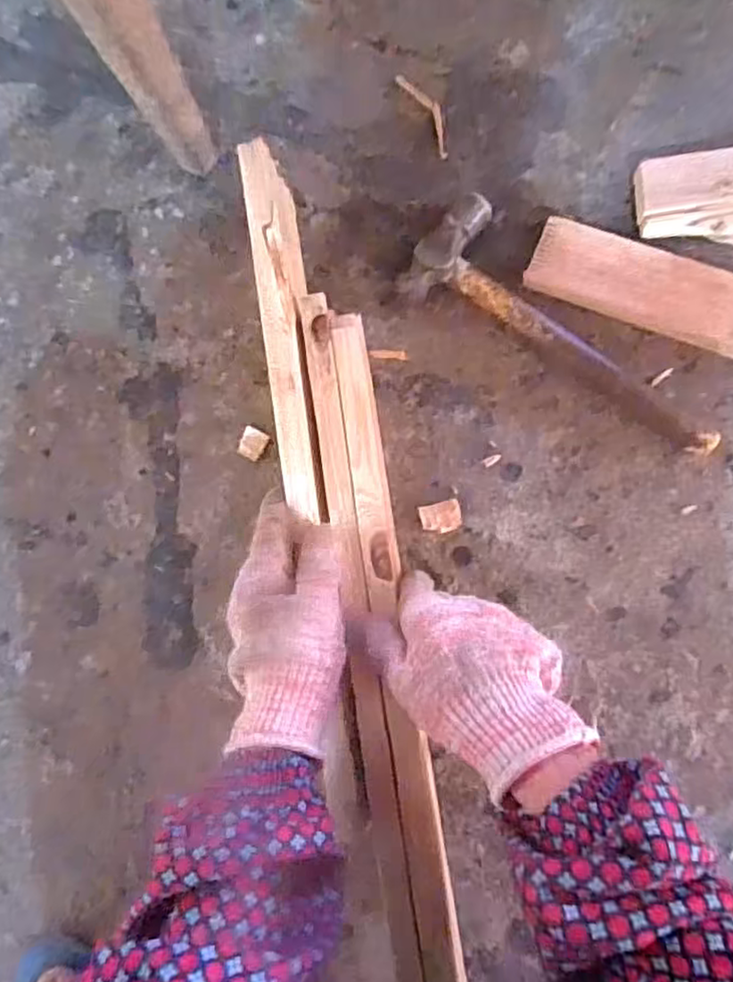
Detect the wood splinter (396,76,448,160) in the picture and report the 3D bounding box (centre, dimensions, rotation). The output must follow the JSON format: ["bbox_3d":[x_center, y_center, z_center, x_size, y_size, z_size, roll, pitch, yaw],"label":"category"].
[{"bbox_3d":[0.049,-0.300,0.515,0.019,0.004,0.081,-27,82,3],"label":"wood splinter"}]

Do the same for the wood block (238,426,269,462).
[{"bbox_3d":[-0.088,-0.036,0.502,0.020,0.005,0.023,29,88,9],"label":"wood block"}]

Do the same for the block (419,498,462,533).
[{"bbox_3d":[0.053,0.019,0.464,0.028,0.005,0.022,-13,83,5],"label":"block"}]

